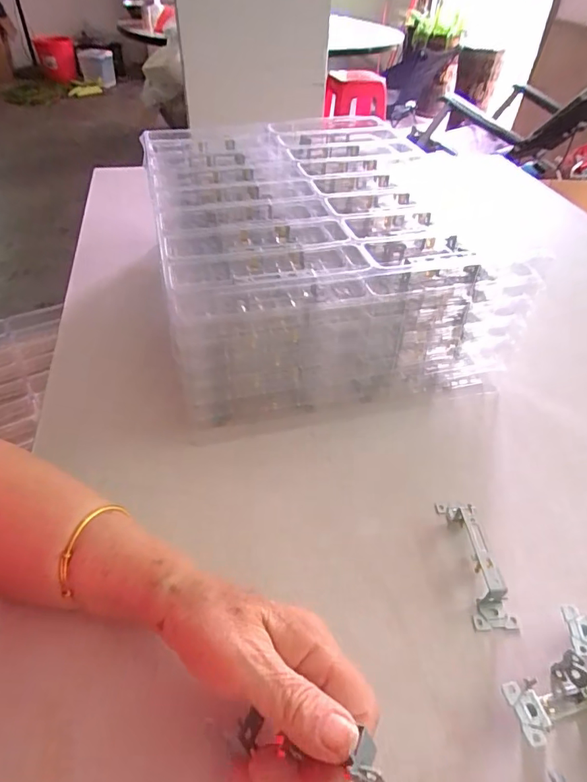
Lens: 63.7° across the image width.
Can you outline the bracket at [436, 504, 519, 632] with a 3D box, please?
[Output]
[{"bbox_3d":[0.142,0.129,0.369,0.028,0.025,0.102,-2,44,-5],"label":"bracket"}]

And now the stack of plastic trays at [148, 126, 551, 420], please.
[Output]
[{"bbox_3d":[0.017,-0.173,0.581,0.343,0.161,0.420,-10,45,-13],"label":"stack of plastic trays"}]

